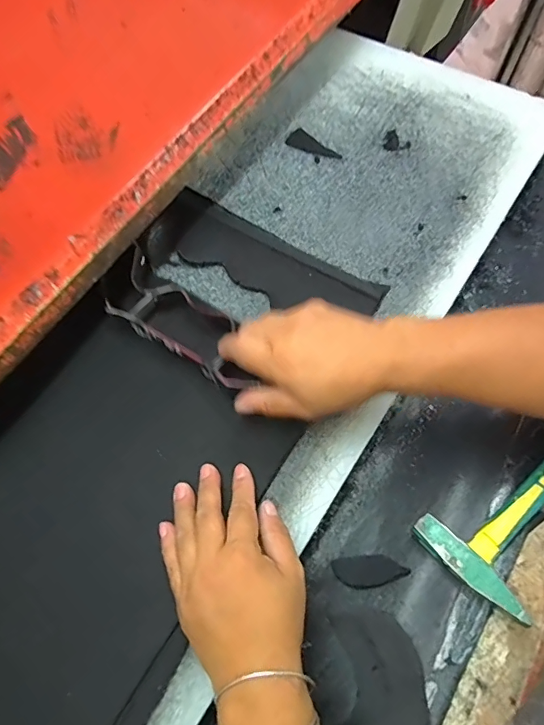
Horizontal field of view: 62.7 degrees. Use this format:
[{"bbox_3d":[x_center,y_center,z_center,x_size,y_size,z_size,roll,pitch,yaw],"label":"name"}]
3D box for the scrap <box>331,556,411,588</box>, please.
[{"bbox_3d":[0.083,0.178,0.378,0.061,0.010,0.022,-9,73,8],"label":"scrap"}]

